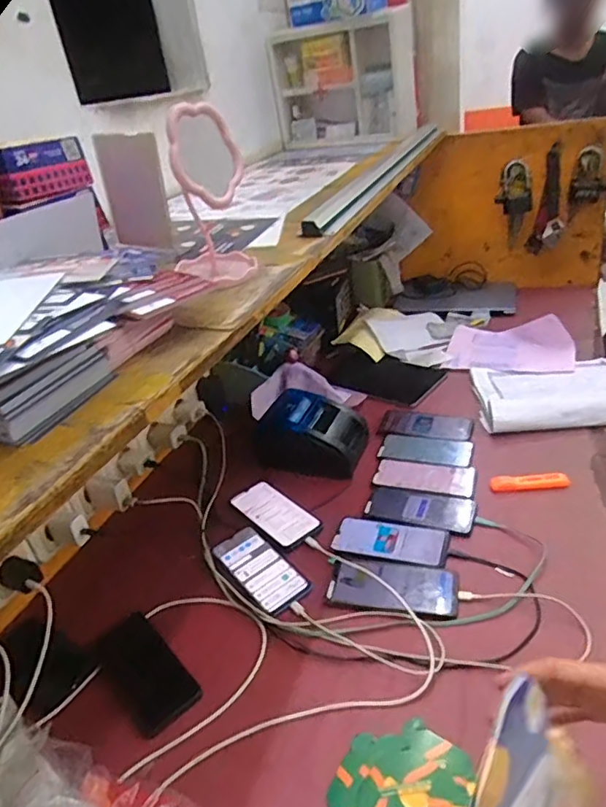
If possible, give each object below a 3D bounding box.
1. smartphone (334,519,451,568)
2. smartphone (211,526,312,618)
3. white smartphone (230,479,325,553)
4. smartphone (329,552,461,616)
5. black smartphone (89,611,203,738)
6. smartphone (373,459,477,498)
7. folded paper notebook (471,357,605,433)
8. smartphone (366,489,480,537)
[{"bbox_3d":[0.129,0.202,0.835,0.162,0.006,0.074,3,32,21],"label":"smartphone"},{"bbox_3d":[-0.062,0.238,0.821,0.072,0.014,0.164,-29,35,-30],"label":"smartphone"},{"bbox_3d":[-0.046,0.177,0.913,0.078,0.013,0.166,-29,36,-31],"label":"white smartphone"},{"bbox_3d":[0.121,0.238,0.759,0.165,0.011,0.085,0,32,16],"label":"smartphone"},{"bbox_3d":[-0.198,0.332,0.705,0.076,0.015,0.164,-30,36,-32],"label":"black smartphone"},{"bbox_3d":[0.203,0.121,0.948,0.161,0.006,0.075,3,32,20],"label":"smartphone"},{"bbox_3d":[0.501,-0.027,1.108,0.307,0.028,0.249,-4,31,8],"label":"folded paper notebook"},{"bbox_3d":[0.185,0.162,0.886,0.161,0.004,0.081,5,33,23],"label":"smartphone"}]

